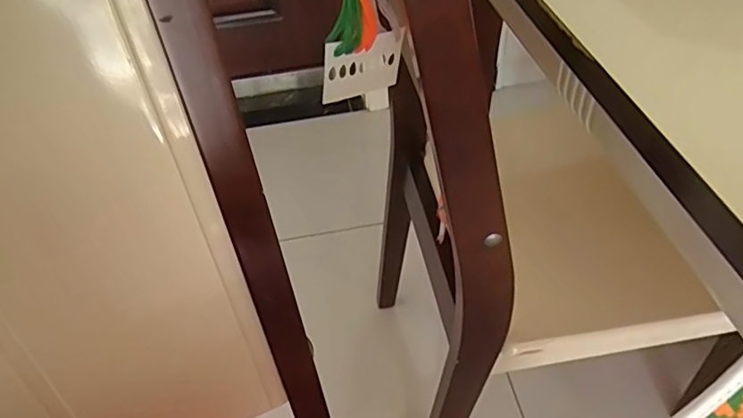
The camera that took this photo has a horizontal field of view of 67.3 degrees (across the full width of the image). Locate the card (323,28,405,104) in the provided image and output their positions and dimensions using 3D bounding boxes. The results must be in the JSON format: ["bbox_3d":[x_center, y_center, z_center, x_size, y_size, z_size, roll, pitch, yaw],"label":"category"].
[{"bbox_3d":[-0.008,-0.133,0.526,0.083,0.064,0.007,-22,56,-23],"label":"card"}]

